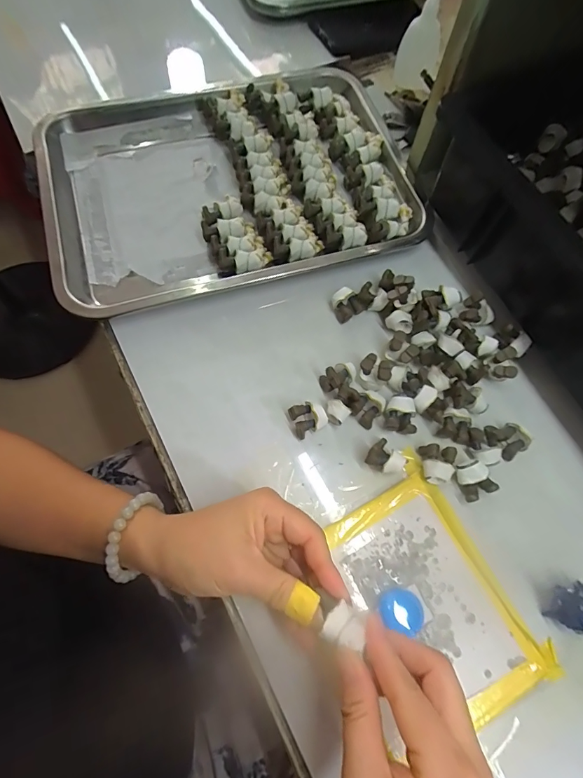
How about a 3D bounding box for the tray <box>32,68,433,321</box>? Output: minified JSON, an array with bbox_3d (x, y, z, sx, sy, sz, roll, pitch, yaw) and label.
[{"bbox_3d":[-0.063,-0.209,0.401,0.354,0.043,0.266,-15,69,-9],"label":"tray"}]

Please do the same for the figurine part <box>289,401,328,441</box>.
[{"bbox_3d":[0.014,0.023,0.311,0.026,0.018,0.023,-23,70,-12],"label":"figurine part"}]

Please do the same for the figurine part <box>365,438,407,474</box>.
[{"bbox_3d":[0.070,0.054,0.298,0.024,0.021,0.025,1,67,-3],"label":"figurine part"}]

